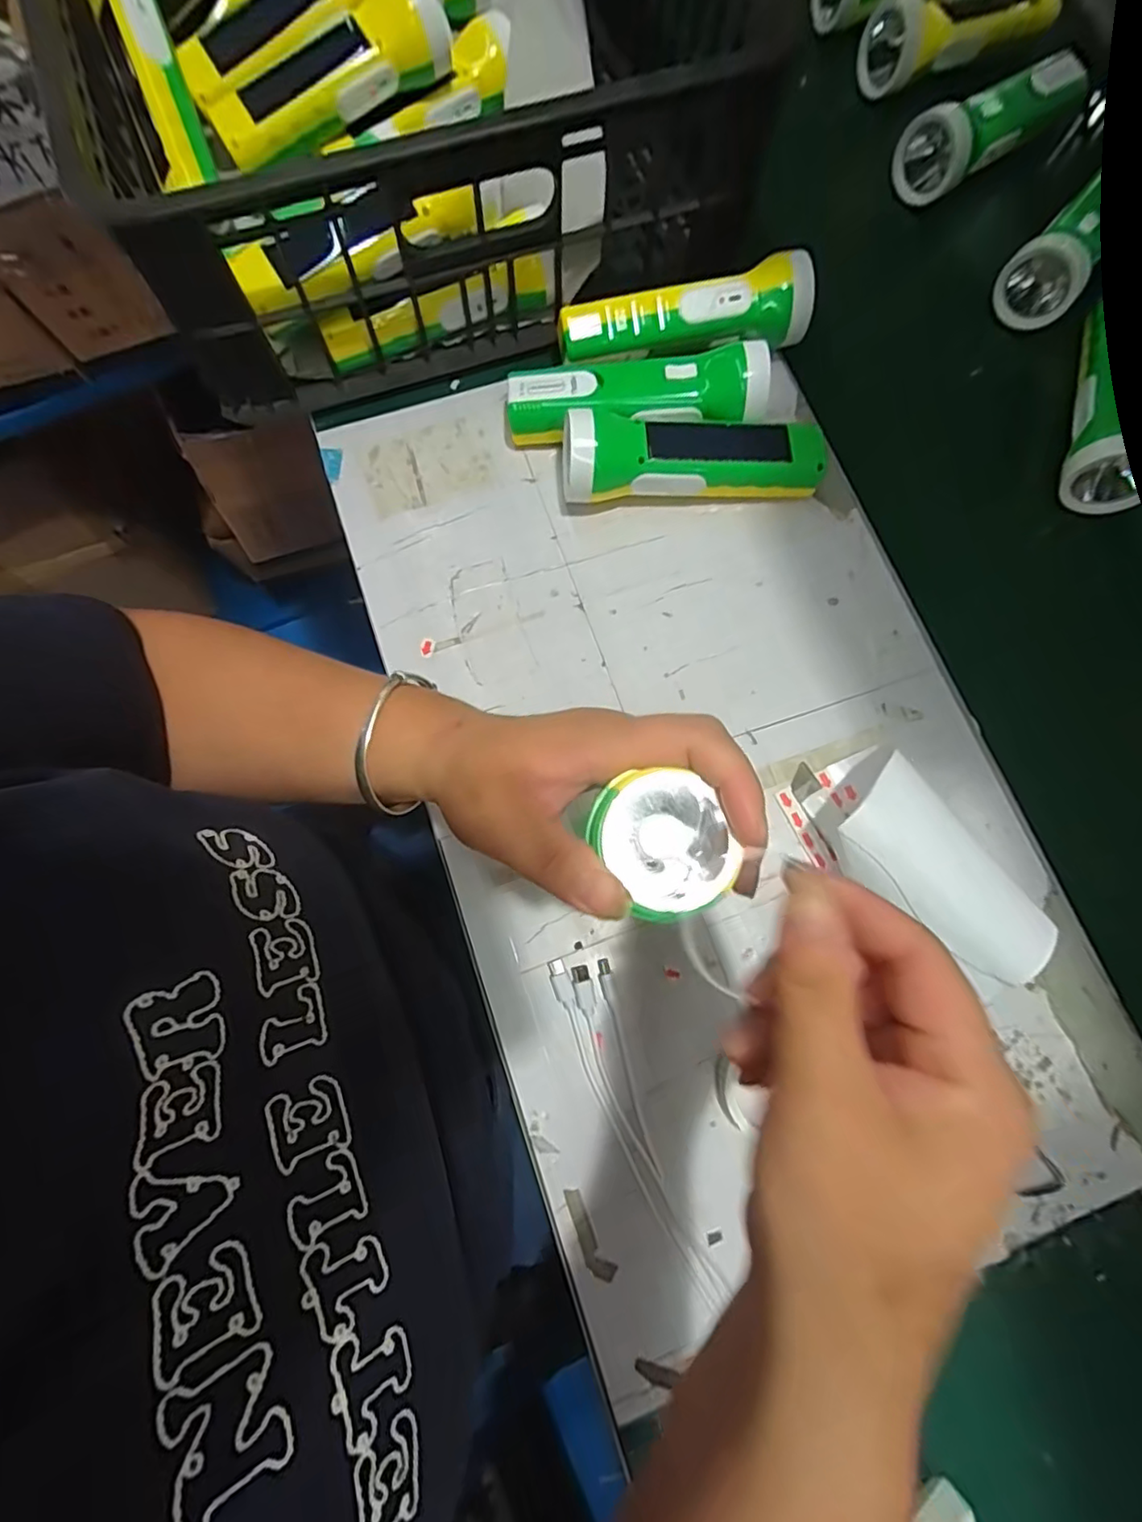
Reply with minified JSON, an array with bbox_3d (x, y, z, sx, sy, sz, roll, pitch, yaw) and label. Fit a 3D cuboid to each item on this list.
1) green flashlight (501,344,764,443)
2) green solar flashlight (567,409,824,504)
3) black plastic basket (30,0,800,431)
[{"bbox_3d":[0.043,-0.237,0.397,0.164,0.047,0.042,0,77,-1],"label":"green flashlight"},{"bbox_3d":[0.077,-0.195,0.387,0.164,0.049,0.049,-4,77,-2],"label":"green solar flashlight"},{"bbox_3d":[-0.166,-0.618,0.433,0.406,0.131,0.720,-17,78,-5],"label":"black plastic basket"}]

